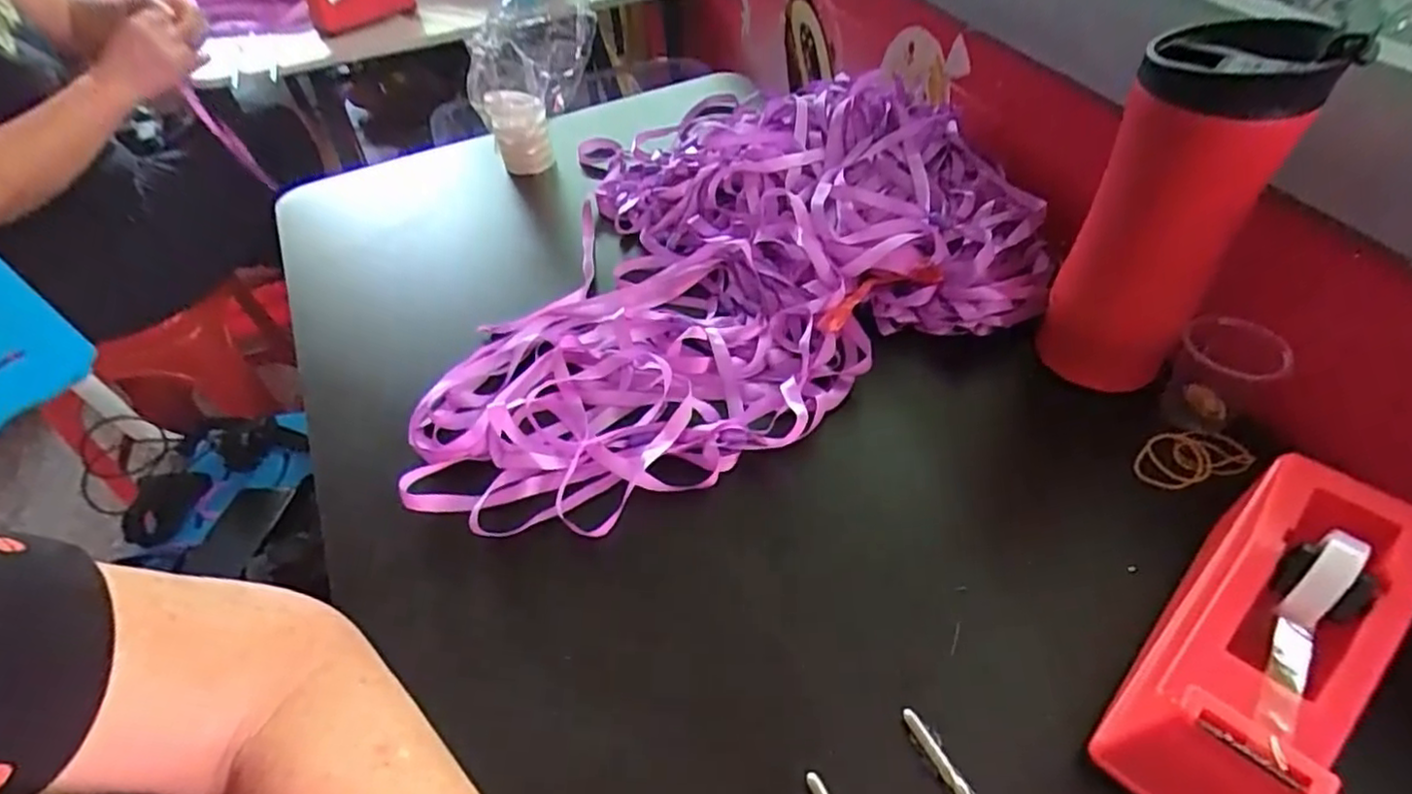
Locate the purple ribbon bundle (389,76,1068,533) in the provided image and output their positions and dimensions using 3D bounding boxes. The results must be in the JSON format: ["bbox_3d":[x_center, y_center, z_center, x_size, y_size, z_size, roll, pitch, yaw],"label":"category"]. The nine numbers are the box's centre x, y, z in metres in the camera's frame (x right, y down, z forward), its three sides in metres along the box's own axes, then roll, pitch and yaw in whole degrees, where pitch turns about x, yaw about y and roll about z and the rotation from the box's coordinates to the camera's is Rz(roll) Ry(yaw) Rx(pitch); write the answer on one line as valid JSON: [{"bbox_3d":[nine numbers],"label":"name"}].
[{"bbox_3d":[-0.014,-0.127,0.511,0.457,0.070,0.414,-20,49,-14],"label":"purple ribbon bundle"}]

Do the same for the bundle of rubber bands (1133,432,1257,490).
[{"bbox_3d":[0.267,0.034,0.377,0.061,0.009,0.031,-16,48,-10],"label":"bundle of rubber bands"}]

